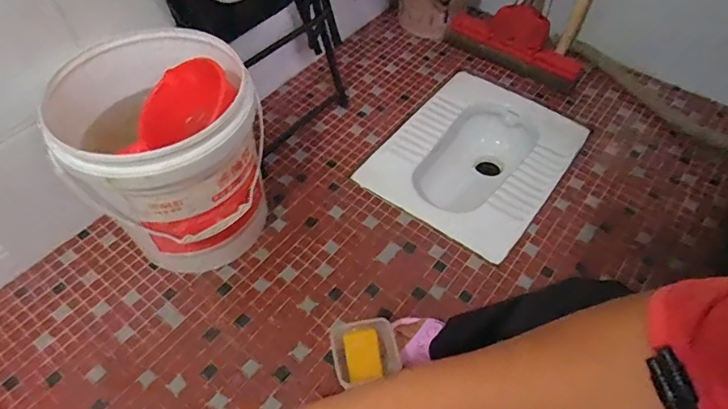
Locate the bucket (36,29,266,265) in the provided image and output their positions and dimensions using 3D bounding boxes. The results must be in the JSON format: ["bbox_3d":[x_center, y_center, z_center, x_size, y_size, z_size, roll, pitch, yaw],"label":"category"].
[{"bbox_3d":[-0.344,-0.076,0.890,0.314,0.347,0.293,-29,60,-22],"label":"bucket"}]

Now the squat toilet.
[{"bbox_3d":[0.263,-0.052,1.268,0.384,0.270,0.477,30,58,21],"label":"squat toilet"}]

